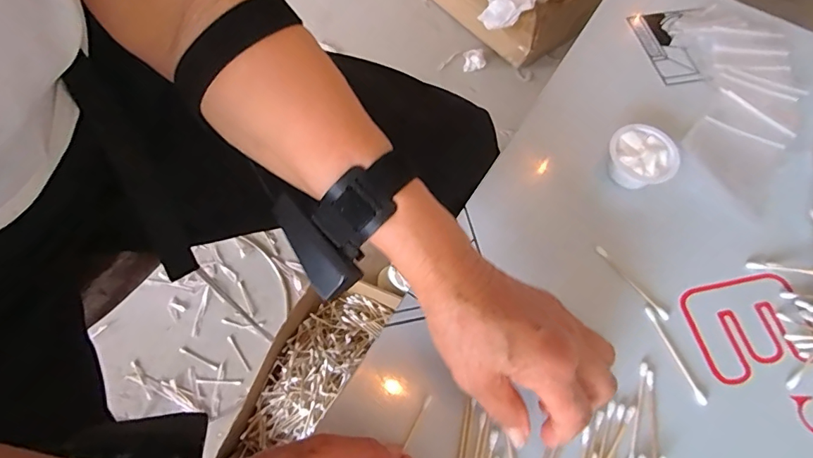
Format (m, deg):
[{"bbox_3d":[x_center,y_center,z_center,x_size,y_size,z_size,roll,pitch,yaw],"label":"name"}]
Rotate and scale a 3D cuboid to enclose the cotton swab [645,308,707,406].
[{"bbox_3d":[0.192,0.090,0.330,0.007,0.004,0.071,-18,66,-11],"label":"cotton swab"}]

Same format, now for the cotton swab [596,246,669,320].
[{"bbox_3d":[0.171,0.040,0.351,0.006,0.007,0.071,-35,71,-18],"label":"cotton swab"}]

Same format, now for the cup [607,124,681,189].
[{"bbox_3d":[0.192,-0.055,0.385,0.053,0.034,0.050,1,64,-2],"label":"cup"}]

